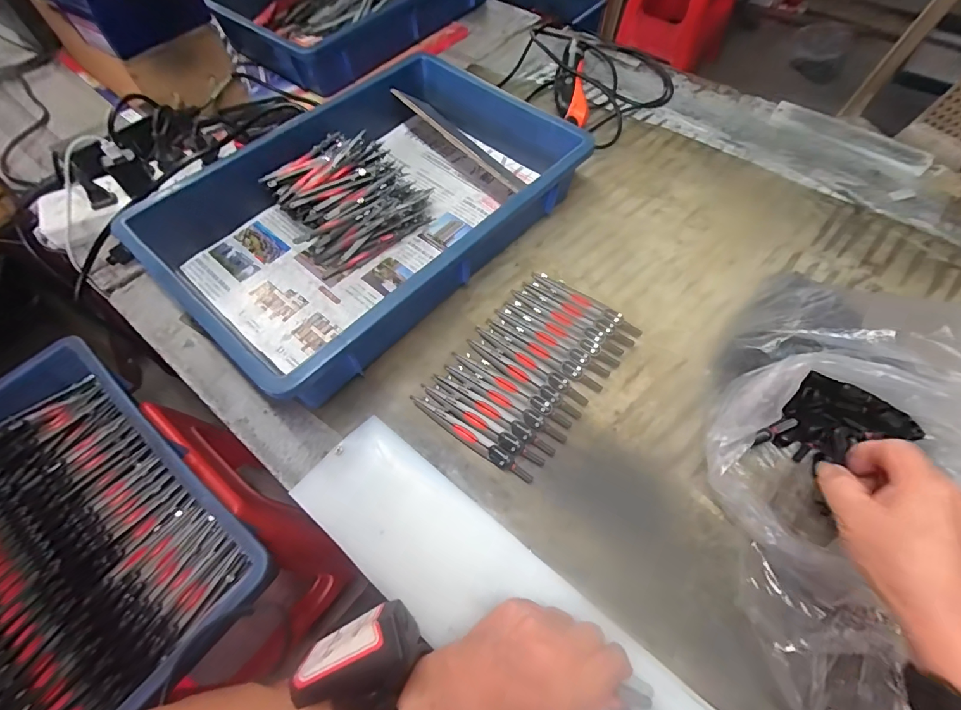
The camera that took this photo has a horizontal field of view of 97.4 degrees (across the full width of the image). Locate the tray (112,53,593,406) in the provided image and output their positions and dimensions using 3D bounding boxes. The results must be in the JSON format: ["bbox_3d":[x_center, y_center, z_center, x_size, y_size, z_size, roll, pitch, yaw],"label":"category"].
[{"bbox_3d":[-0.124,-0.170,0.472,0.291,0.075,0.416,38,68,18],"label":"tray"}]

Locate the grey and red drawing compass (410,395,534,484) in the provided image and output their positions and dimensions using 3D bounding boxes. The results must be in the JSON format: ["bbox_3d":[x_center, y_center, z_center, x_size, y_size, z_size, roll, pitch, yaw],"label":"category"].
[{"bbox_3d":[-0.010,0.073,0.374,0.128,0.016,0.015,33,67,16],"label":"grey and red drawing compass"}]

